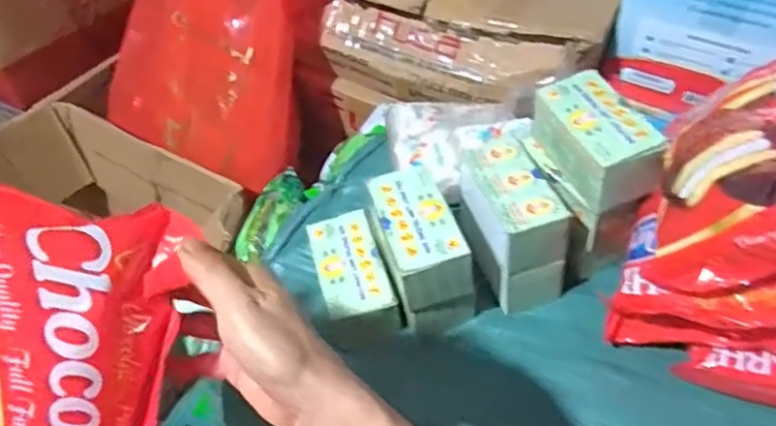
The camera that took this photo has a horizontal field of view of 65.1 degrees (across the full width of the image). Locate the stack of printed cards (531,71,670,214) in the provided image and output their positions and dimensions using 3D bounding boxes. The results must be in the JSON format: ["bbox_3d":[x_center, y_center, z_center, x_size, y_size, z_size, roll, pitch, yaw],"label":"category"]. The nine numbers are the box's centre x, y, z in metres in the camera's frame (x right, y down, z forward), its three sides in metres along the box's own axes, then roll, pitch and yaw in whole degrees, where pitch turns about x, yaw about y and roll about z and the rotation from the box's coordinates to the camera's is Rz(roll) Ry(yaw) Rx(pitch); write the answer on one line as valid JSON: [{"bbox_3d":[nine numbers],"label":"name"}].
[{"bbox_3d":[0.220,-0.077,0.652,0.076,0.082,0.138,-13,49,-13],"label":"stack of printed cards"}]

